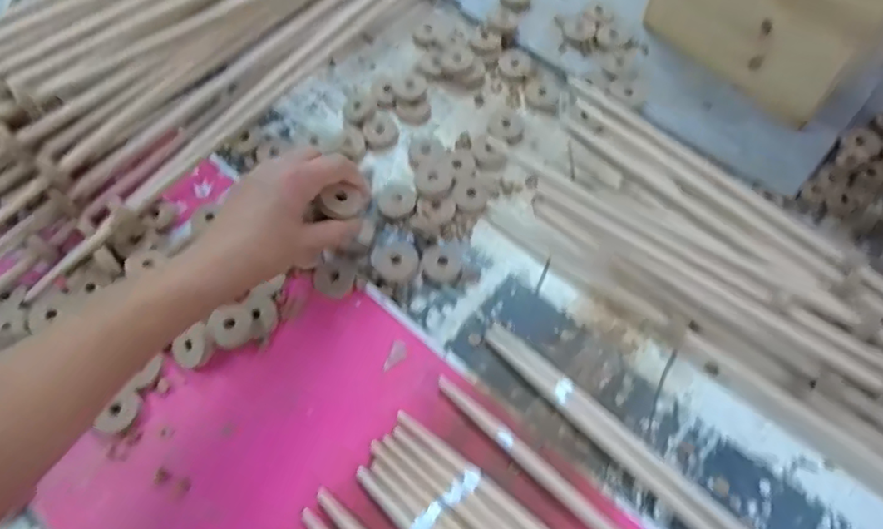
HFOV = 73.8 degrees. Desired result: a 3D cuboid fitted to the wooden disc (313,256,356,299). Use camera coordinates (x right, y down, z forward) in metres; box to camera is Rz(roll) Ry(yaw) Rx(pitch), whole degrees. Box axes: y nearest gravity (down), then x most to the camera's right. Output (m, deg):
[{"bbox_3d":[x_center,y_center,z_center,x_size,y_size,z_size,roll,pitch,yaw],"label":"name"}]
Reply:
[{"bbox_3d":[-0.089,0.011,0.500,0.035,0.011,0.034,-1,61,2],"label":"wooden disc"}]

